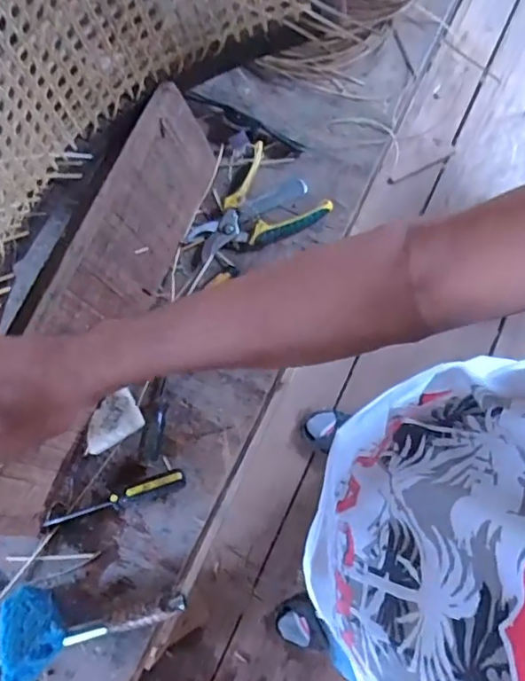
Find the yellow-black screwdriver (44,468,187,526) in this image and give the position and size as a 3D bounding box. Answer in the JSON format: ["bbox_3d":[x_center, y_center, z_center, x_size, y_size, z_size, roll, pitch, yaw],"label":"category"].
[{"bbox_3d":[-0.168,0.186,0.630,0.163,0.024,0.022,-20,75,-5],"label":"yellow-black screwdriver"}]

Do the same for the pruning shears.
[{"bbox_3d":[-0.014,-0.167,0.724,0.164,0.018,0.133,-43,78,-11],"label":"pruning shears"}]

